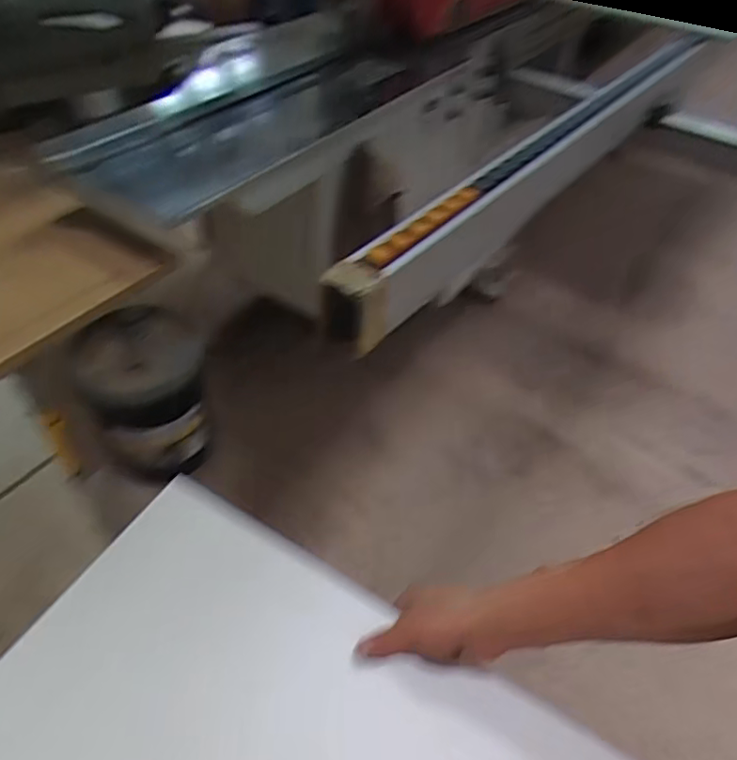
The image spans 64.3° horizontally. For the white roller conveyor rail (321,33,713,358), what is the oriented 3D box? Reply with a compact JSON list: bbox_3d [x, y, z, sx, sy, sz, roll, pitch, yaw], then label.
[{"bbox_3d":[0.257,-0.311,0.892,0.052,0.137,0.883,34,52,25],"label":"white roller conveyor rail"}]

